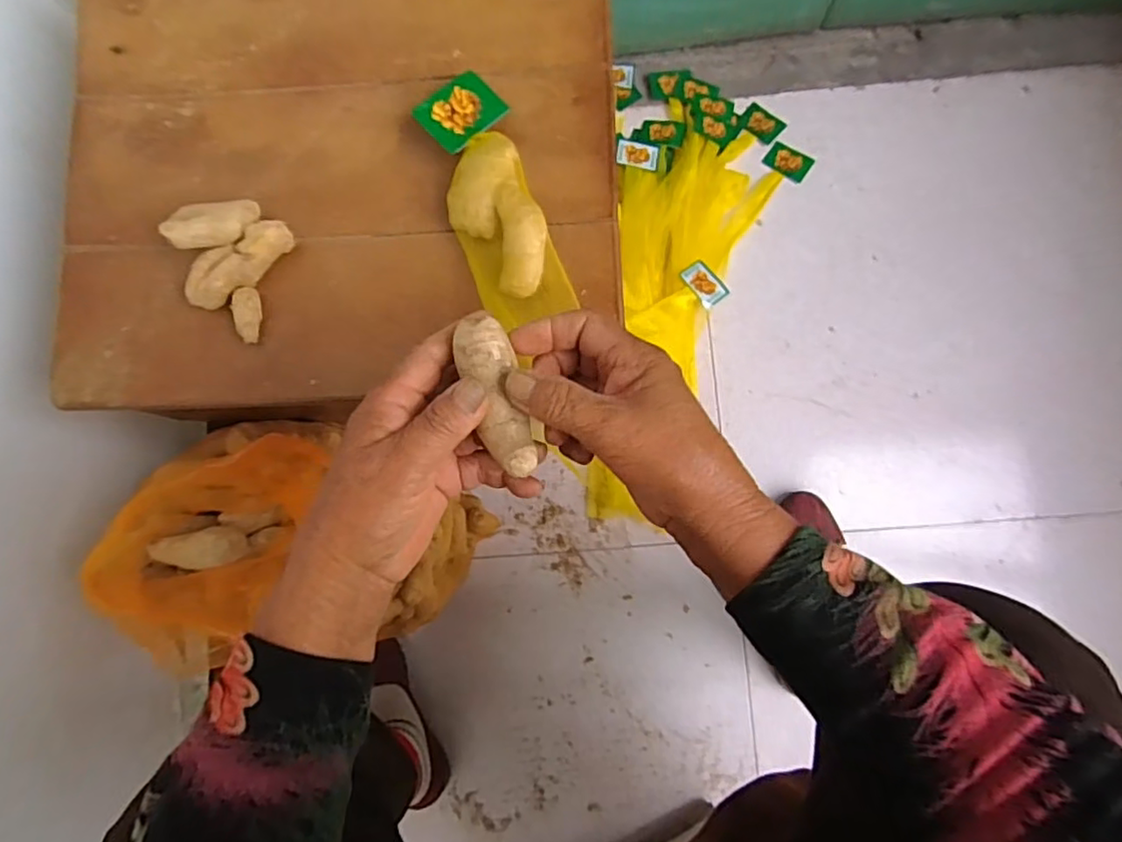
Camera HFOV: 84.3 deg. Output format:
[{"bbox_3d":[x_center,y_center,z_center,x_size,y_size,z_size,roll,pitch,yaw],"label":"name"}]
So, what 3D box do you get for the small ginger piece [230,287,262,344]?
[{"bbox_3d":[-0.217,-0.074,0.428,0.016,0.010,0.039,-4,82,3],"label":"small ginger piece"}]

